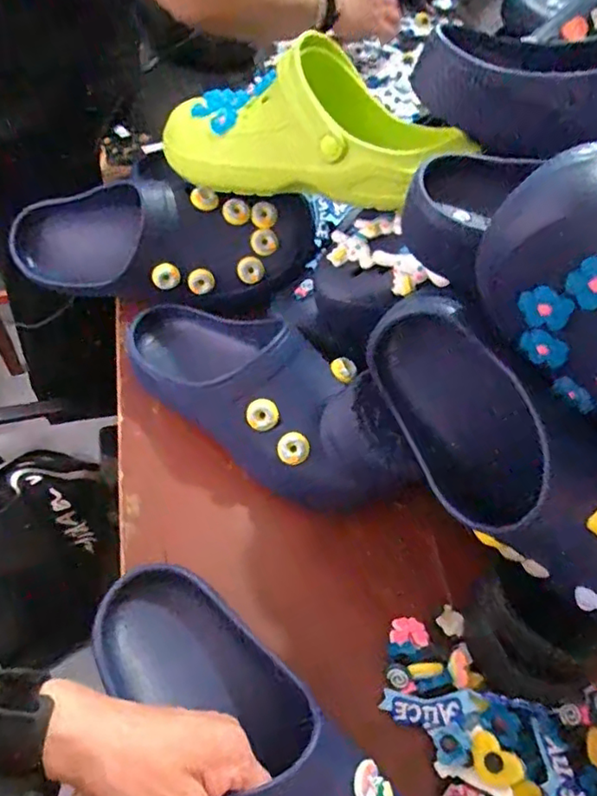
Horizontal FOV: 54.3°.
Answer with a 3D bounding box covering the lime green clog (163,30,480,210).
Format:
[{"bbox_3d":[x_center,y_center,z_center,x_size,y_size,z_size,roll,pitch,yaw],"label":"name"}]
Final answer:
[{"bbox_3d":[-0.006,-0.234,0.483,0.278,0.097,0.107,15,56,21],"label":"lime green clog"}]

